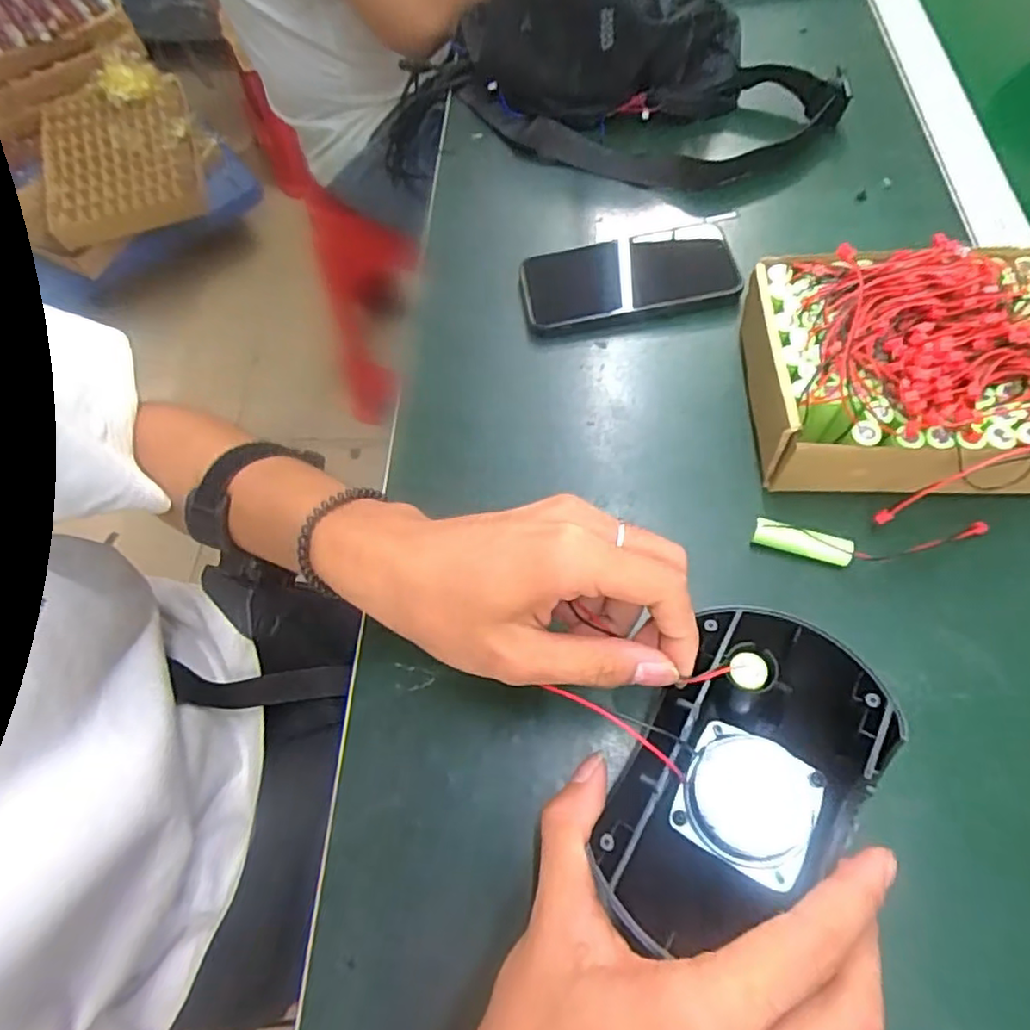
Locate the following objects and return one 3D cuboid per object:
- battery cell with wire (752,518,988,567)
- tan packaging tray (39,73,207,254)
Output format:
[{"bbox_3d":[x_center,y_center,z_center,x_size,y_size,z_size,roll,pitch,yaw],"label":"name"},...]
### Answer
[{"bbox_3d":[0.191,0.015,0.333,0.122,0.016,0.025,0,63,5],"label":"battery cell with wire"},{"bbox_3d":[-0.897,-0.820,1.422,0.341,0.069,0.441,-20,63,-5],"label":"tan packaging tray"}]

